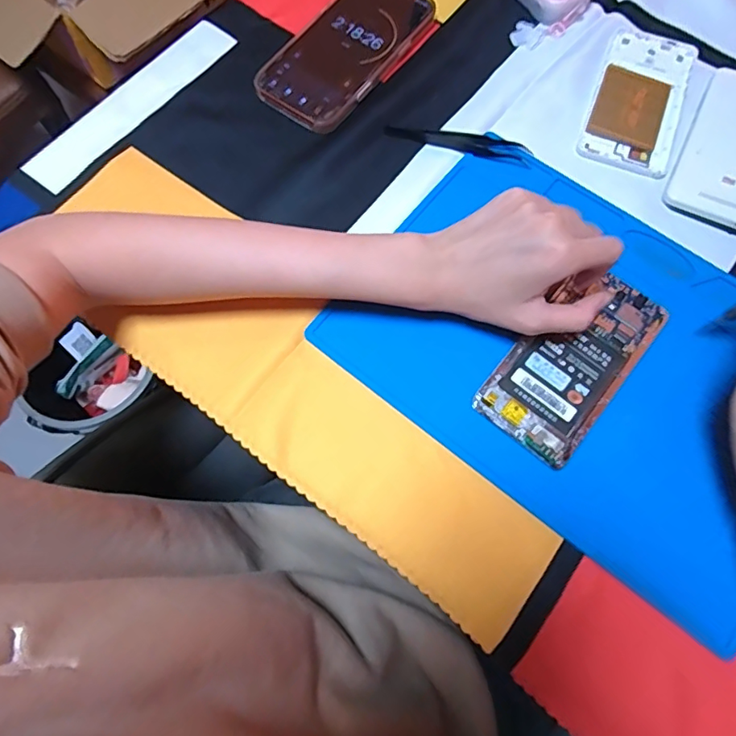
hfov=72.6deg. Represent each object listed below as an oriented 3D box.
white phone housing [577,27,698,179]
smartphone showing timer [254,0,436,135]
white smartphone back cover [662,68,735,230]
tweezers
[{"bbox_3d":[0.225,-0.224,0.413,0.069,0.004,0.151,21,74,7],"label":"white phone housing"},{"bbox_3d":[-0.017,-0.274,0.428,0.084,0.011,0.169,36,76,11],"label":"smartphone showing timer"},{"bbox_3d":[0.291,-0.175,0.391,0.073,0.013,0.149,28,75,9],"label":"white smartphone back cover"},{"bbox_3d":[0.072,-0.180,0.399,0.114,0.009,0.018,14,73,5],"label":"tweezers"}]

